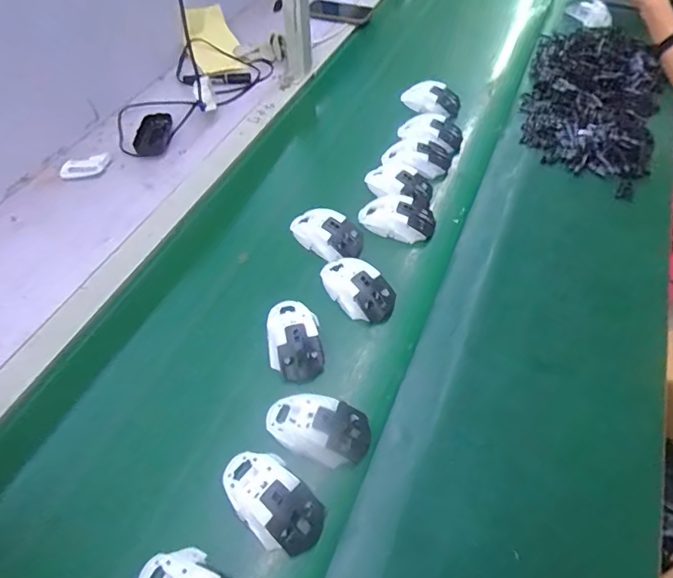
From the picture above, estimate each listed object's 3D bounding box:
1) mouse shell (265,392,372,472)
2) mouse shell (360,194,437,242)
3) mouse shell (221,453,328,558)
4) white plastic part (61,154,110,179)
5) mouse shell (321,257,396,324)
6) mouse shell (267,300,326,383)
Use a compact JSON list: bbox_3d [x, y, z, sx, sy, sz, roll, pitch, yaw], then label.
[{"bbox_3d":[-0.022,0.155,0.507,0.116,0.029,0.067,12,58,12],"label":"mouse shell"},{"bbox_3d":[0.091,-0.107,0.684,0.115,0.036,0.070,16,57,14],"label":"mouse shell"},{"bbox_3d":[-0.068,0.215,0.466,0.119,0.033,0.068,38,64,26],"label":"mouse shell"},{"bbox_3d":[-0.448,-0.221,0.813,0.108,0.019,0.038,-4,54,19],"label":"white plastic part"},{"bbox_3d":[0.028,-0.005,0.616,0.068,0.034,0.113,-29,59,-19],"label":"mouse shell"},{"bbox_3d":[-0.054,0.060,0.575,0.067,0.036,0.109,-9,54,-3],"label":"mouse shell"}]

